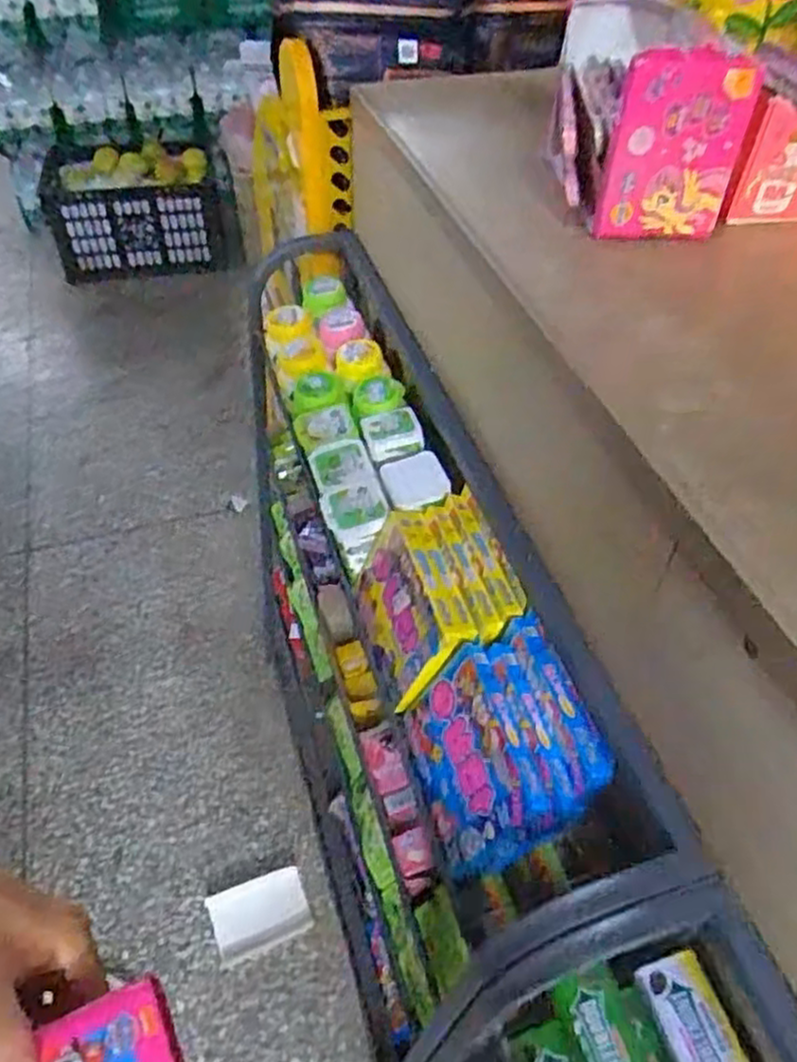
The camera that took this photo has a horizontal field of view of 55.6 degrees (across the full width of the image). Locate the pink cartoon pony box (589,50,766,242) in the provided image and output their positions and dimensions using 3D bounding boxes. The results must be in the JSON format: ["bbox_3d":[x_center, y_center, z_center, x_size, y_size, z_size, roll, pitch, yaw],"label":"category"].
[{"bbox_3d":[0.151,-0.209,0.416,0.073,0.090,0.019,5,48,2],"label":"pink cartoon pony box"}]

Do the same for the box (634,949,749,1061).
[{"bbox_3d":[0.137,0.234,0.334,0.031,0.010,0.080,-24,53,3],"label":"box"}]

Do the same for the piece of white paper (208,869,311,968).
[{"bbox_3d":[-0.189,0.521,1.029,0.127,0.019,0.090,-16,50,-16],"label":"piece of white paper"}]

